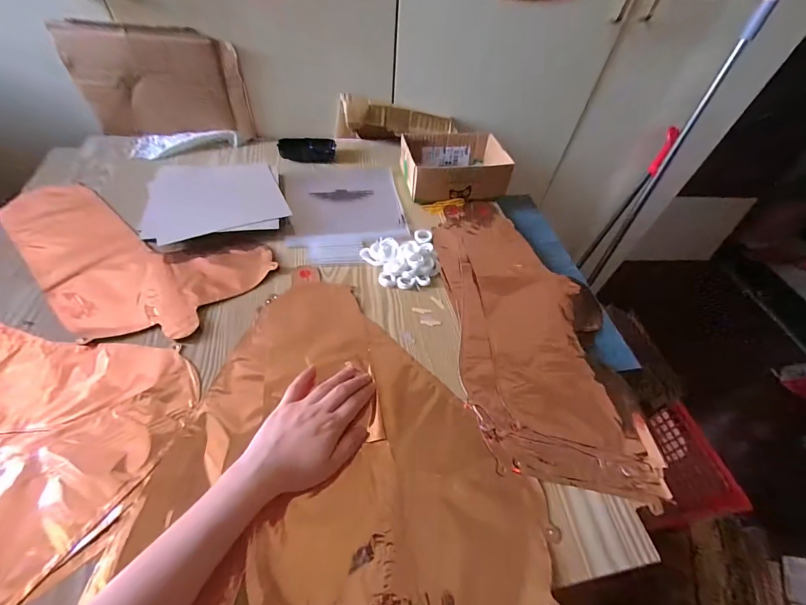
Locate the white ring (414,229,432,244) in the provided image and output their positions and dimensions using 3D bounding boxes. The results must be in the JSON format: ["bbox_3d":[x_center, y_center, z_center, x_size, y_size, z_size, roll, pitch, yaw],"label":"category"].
[{"bbox_3d":[0.034,-0.108,0.566,0.028,0.006,0.032,0,52,-6],"label":"white ring"}]

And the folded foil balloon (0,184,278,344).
[{"bbox_3d":[-0.418,-0.064,0.487,0.416,0.010,0.202,20,53,10],"label":"folded foil balloon"}]

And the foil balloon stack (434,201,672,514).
[{"bbox_3d":[0.175,0.012,0.486,0.216,0.015,0.458,-1,52,-6],"label":"foil balloon stack"}]

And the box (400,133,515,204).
[{"bbox_3d":[0.095,-0.254,0.648,0.177,0.059,0.134,-6,53,-10],"label":"box"}]

